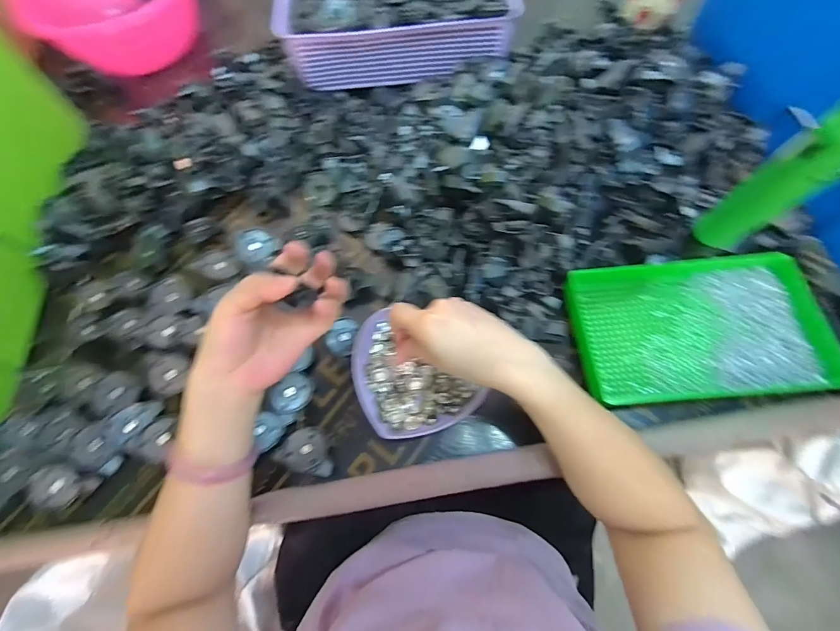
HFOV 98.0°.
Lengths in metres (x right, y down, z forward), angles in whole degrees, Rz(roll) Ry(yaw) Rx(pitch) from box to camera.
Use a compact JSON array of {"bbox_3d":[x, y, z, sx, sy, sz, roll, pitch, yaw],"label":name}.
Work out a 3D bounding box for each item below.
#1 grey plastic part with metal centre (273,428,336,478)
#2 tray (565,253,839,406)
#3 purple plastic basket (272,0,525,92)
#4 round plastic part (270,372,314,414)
[{"bbox_3d":[-0.115,0.141,0.378,0.062,0.015,0.044,25,54,11],"label":"grey plastic part with metal centre"},{"bbox_3d":[0.299,0.009,0.404,0.255,0.032,0.160,-5,68,0],"label":"tray"},{"bbox_3d":[-0.036,-0.484,0.577,0.338,0.086,0.230,-3,68,0],"label":"purple plastic basket"},{"bbox_3d":[-0.139,0.085,0.399,0.046,0.011,0.037,-40,97,-23],"label":"round plastic part"}]

